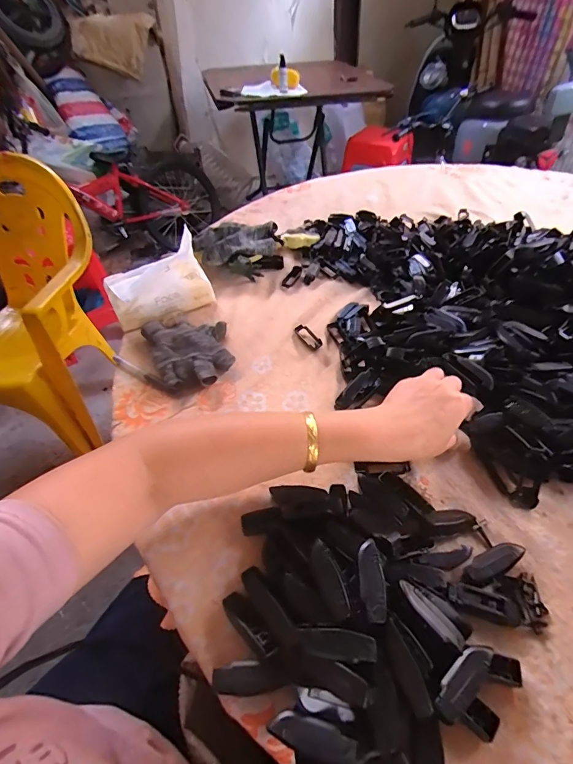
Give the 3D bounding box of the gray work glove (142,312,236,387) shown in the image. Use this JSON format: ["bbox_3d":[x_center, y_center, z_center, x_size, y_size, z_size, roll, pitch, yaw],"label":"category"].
[{"bbox_3d":[-0.122,-0.042,0.493,0.097,0.030,0.128,-22,50,-15],"label":"gray work glove"}]

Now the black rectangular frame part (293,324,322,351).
[{"bbox_3d":[0.029,-0.063,0.516,0.019,0.010,0.055,-25,51,-17],"label":"black rectangular frame part"}]

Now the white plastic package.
[{"bbox_3d":[-0.183,-0.145,0.535,0.138,0.098,0.056,-22,50,-15],"label":"white plastic package"}]

